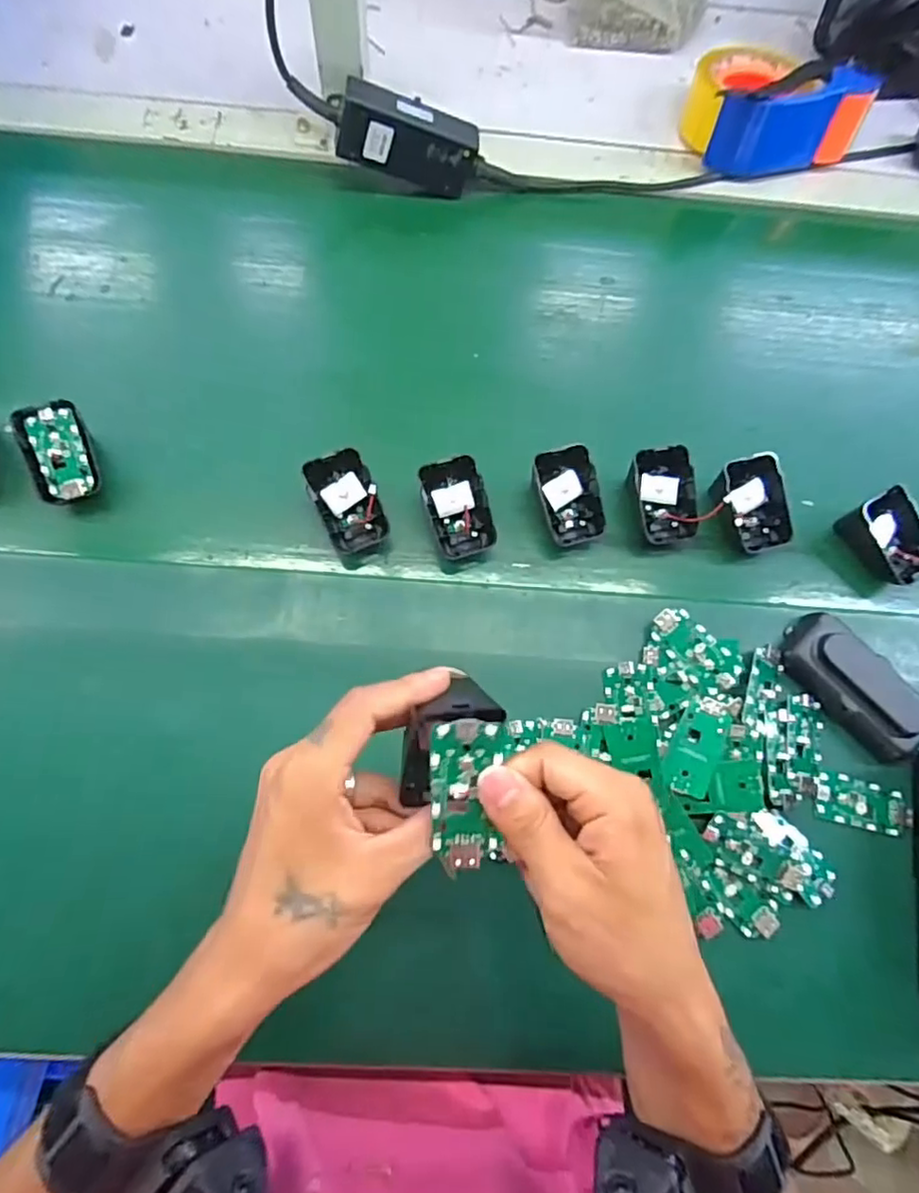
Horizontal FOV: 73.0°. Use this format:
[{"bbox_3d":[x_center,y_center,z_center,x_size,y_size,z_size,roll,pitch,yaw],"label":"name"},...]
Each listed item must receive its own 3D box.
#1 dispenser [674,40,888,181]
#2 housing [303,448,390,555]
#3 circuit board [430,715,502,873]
[{"bbox_3d":[0.288,-0.461,0.581,0.146,0.066,0.113,-5,73,-3],"label":"dispenser"},{"bbox_3d":[-0.079,-0.065,0.444,0.043,0.042,0.059,-24,75,-8],"label":"housing"},{"bbox_3d":[0.003,0.087,0.275,0.030,0.005,0.063,-1,91,-1],"label":"circuit board"}]

